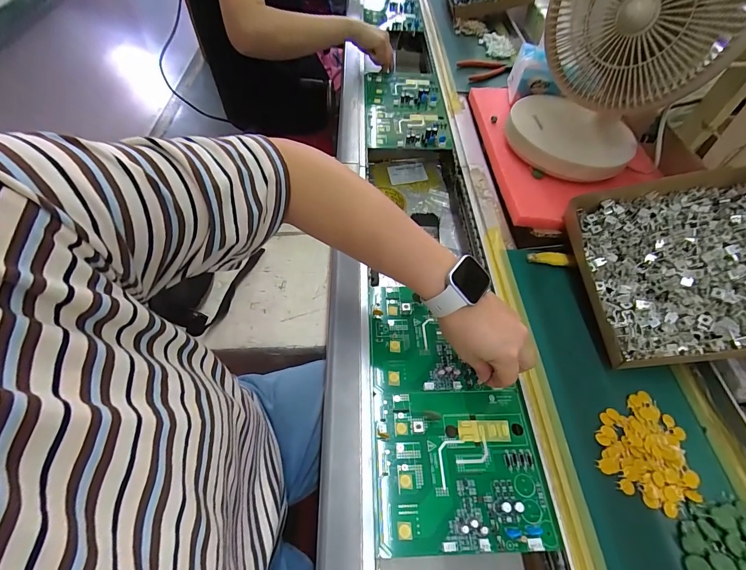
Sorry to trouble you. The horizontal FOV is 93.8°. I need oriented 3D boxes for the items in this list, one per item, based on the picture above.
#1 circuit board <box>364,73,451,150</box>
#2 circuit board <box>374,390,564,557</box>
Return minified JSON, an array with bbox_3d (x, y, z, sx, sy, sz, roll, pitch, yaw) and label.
[{"bbox_3d":[0.063,-0.358,0.694,0.153,0.013,0.270,-1,55,-4],"label":"circuit board"},{"bbox_3d":[0.082,0.172,0.337,0.157,0.012,0.138,-1,55,-1],"label":"circuit board"}]

